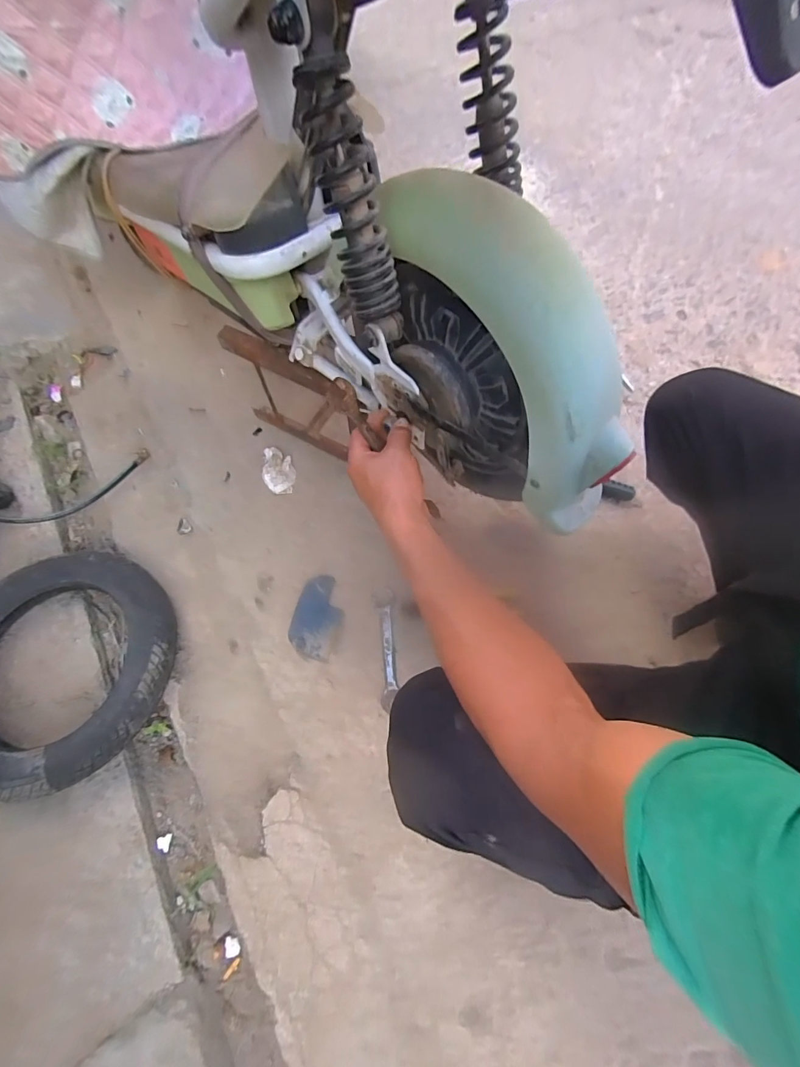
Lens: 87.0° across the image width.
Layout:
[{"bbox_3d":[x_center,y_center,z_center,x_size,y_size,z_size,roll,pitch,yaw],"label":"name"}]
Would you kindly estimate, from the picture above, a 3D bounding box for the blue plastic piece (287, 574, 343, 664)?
[{"bbox_3d":[-0.139,0.140,0.721,0.080,0.004,0.138,13,67,6],"label":"blue plastic piece"}]

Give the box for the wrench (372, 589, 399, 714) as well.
[{"bbox_3d":[-0.022,0.183,0.682,0.034,0.014,0.189,-4,67,-2],"label":"wrench"}]

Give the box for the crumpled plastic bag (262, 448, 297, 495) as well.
[{"bbox_3d":[-0.236,-0.124,0.821,0.059,0.020,0.098,-12,67,-5],"label":"crumpled plastic bag"}]

